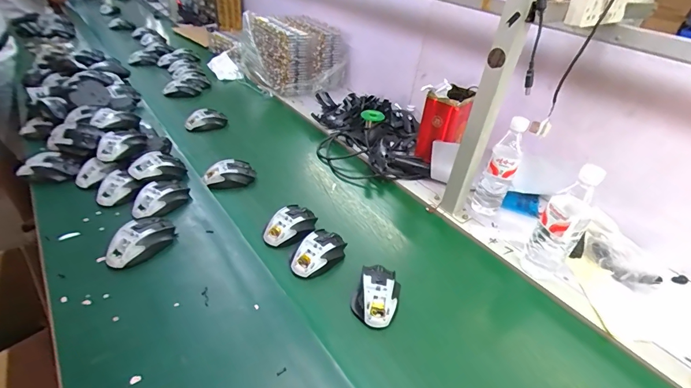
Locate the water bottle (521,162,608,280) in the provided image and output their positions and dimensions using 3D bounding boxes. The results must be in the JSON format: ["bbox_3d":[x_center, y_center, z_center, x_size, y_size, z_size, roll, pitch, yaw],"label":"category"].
[{"bbox_3d":[0.384,0.053,0.636,0.070,0.221,0.077,29,40,31],"label":"water bottle"}]

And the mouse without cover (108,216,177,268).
[{"bbox_3d":[-0.356,0.081,0.623,0.063,0.041,0.110,22,37,23],"label":"mouse without cover"}]

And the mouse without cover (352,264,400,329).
[{"bbox_3d":[0.051,0.167,0.595,0.073,0.042,0.101,14,34,12],"label":"mouse without cover"}]

